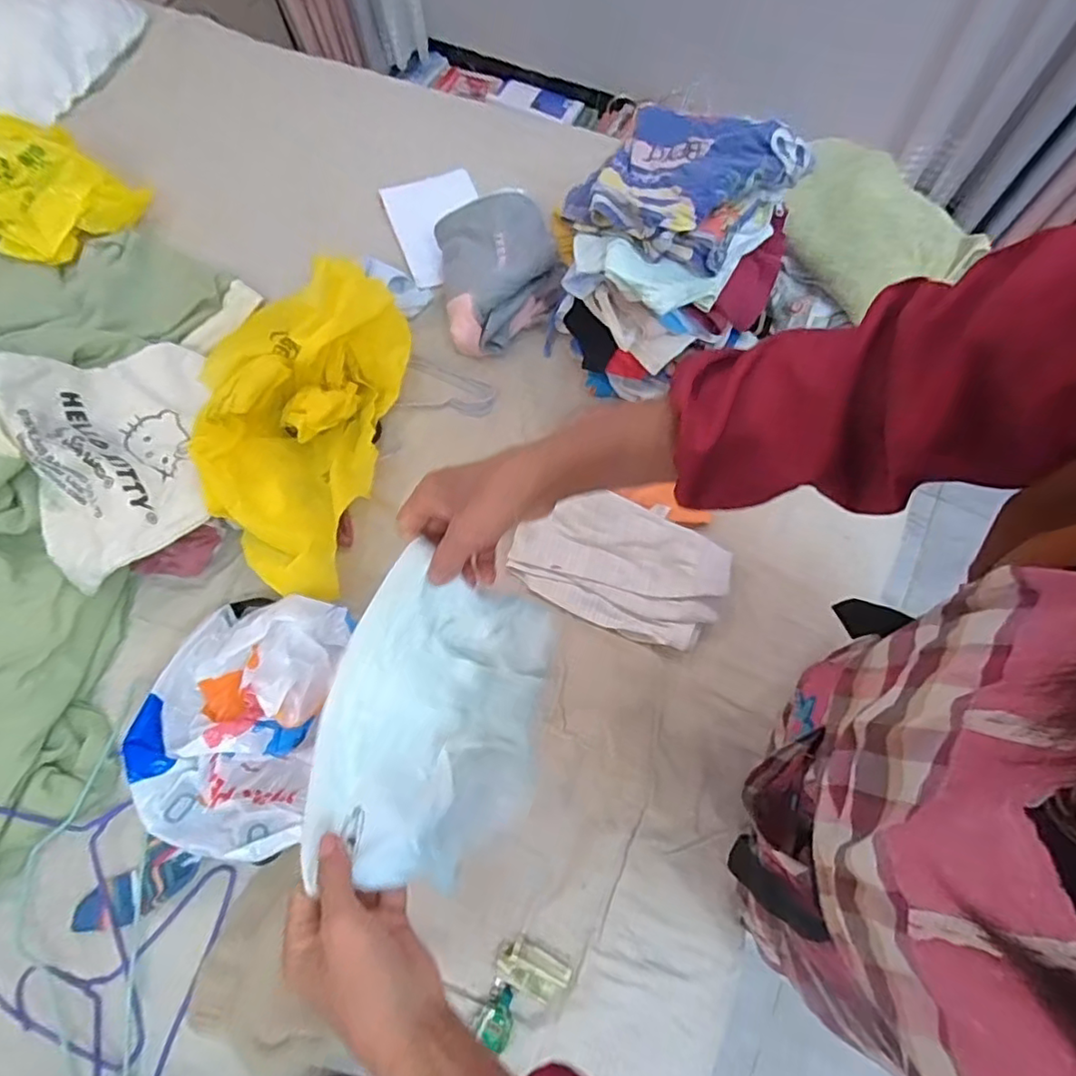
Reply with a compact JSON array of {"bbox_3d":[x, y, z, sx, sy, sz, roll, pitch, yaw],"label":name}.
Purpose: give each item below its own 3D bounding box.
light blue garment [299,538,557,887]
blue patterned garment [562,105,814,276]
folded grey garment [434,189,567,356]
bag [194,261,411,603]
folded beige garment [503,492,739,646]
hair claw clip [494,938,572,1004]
[{"bbox_3d":[-0.079,0.142,0.477,0.148,0.161,0.208,7,71,5],"label":"light blue garment"},{"bbox_3d":[0.144,-0.370,0.625,0.187,0.068,0.179,42,77,15],"label":"blue patterned garment"},{"bbox_3d":[-0.052,-0.372,0.845,0.164,0.088,0.200,-8,70,-1],"label":"folded grey garment"},{"bbox_3d":[-0.295,-0.142,0.749,0.191,0.144,0.410,10,71,6],"label":"bag"},{"bbox_3d":[0.096,0.032,0.725,0.244,0.037,0.141,23,73,10],"label":"folded beige garment"},{"bbox_3d":[-0.005,0.436,0.607,0.069,0.016,0.039,26,73,11],"label":"hair claw clip"}]

